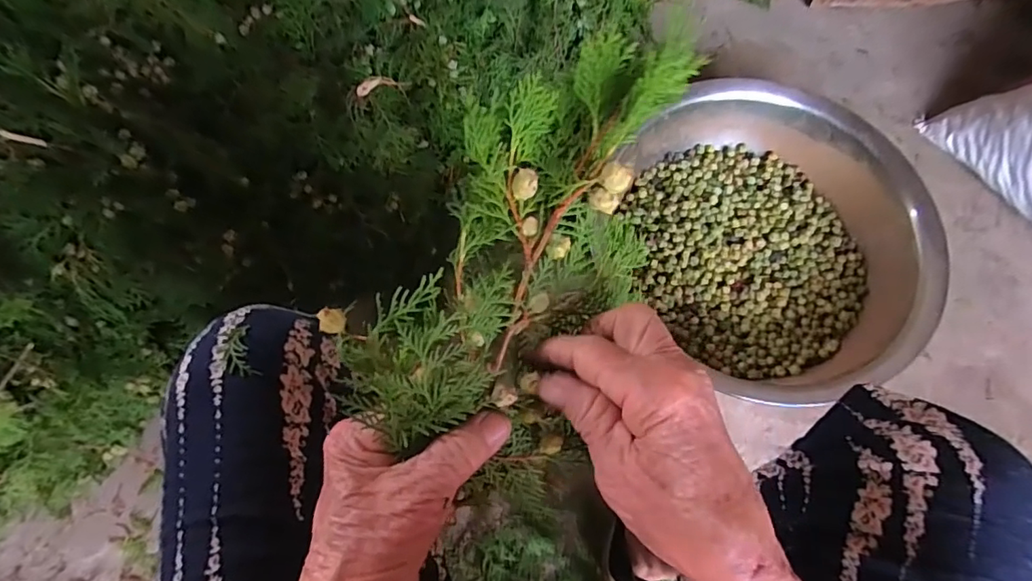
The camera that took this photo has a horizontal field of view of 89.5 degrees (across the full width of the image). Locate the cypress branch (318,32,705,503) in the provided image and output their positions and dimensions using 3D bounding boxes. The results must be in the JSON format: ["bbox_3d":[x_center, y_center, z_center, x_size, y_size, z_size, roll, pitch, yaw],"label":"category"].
[{"bbox_3d":[0.010,-0.023,0.260,0.110,0.065,0.229,27,84,8],"label":"cypress branch"}]

